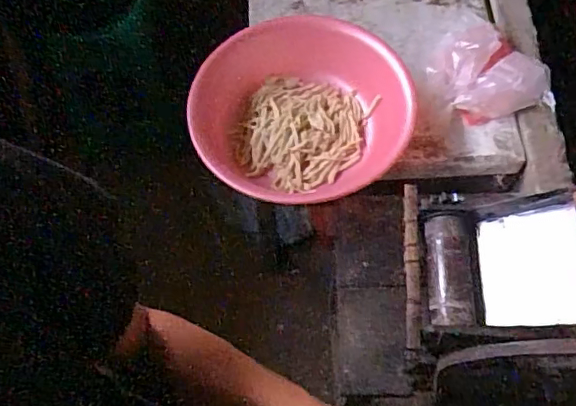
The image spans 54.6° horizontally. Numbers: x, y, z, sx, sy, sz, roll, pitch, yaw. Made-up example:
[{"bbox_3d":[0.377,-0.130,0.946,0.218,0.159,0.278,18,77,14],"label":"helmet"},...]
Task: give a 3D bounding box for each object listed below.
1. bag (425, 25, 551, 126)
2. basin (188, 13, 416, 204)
[{"bbox_3d":[0.404,-0.275,1.152,0.206,0.076,0.218,-17,63,-6],"label":"bag"},{"bbox_3d":[0.035,-0.168,1.075,0.410,0.141,0.402,-1,63,2],"label":"basin"}]

